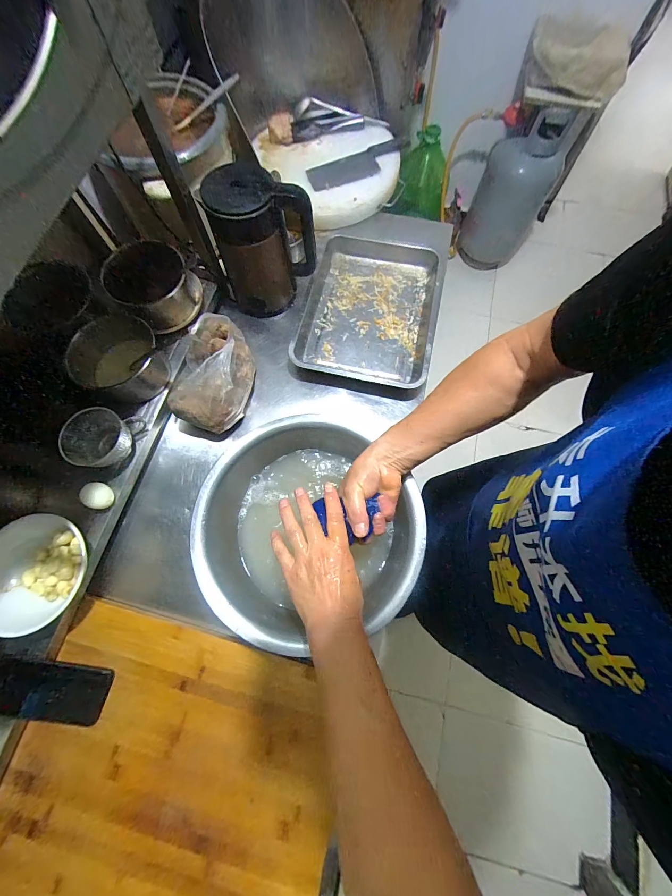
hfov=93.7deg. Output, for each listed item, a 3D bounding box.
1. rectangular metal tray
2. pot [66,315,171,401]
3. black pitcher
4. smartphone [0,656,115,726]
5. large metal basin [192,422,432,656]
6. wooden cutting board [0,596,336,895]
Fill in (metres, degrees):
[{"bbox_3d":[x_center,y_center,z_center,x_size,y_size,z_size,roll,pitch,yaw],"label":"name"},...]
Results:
[{"bbox_3d":[0.081,-0.324,0.732,0.300,0.050,0.389,12,72,5],"label":"rectangular metal tray"},{"bbox_3d":[-0.402,-0.159,0.595,0.153,0.083,0.138,-37,76,-11],"label":"pot"},{"bbox_3d":[-0.155,-0.425,0.658,0.168,0.230,0.127,-26,73,-8],"label":"black pitcher"},{"bbox_3d":[-0.443,0.376,0.486,0.162,0.014,0.075,19,71,-14],"label":"smartphone"},{"bbox_3d":[-0.038,0.129,0.537,0.358,0.108,0.331,0,71,1],"label":"large metal basin"},{"bbox_3d":[-0.250,0.519,0.458,0.478,0.025,0.440,13,72,5],"label":"wooden cutting board"}]

